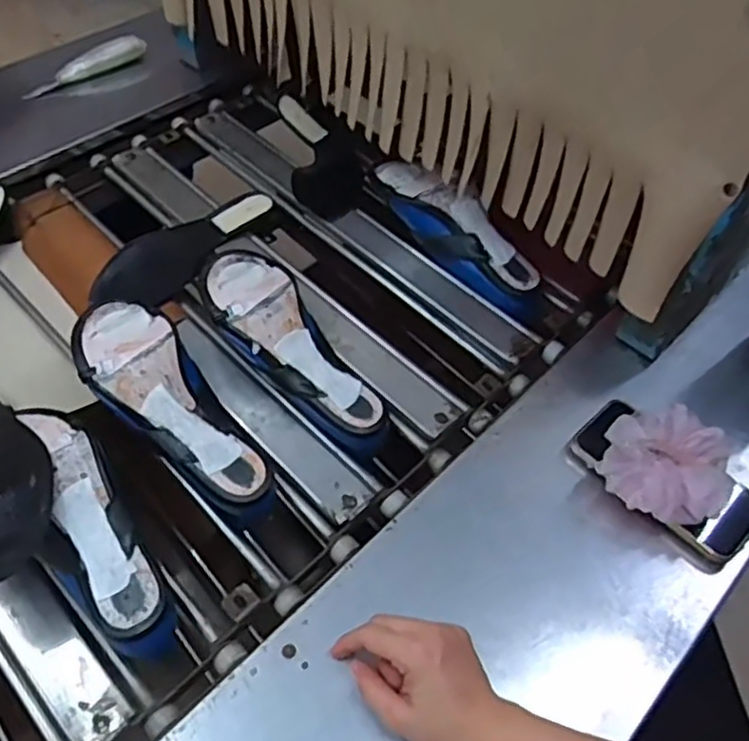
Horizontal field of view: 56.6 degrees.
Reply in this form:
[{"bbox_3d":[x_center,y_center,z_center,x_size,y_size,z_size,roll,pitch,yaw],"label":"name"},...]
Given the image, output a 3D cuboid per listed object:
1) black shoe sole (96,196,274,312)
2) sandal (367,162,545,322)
[{"bbox_3d":[-0.223,-0.149,0.817,0.084,0.014,0.239,38,58,24],"label":"black shoe sole"},{"bbox_3d":[0.106,-0.168,0.825,0.265,0.067,0.077,45,63,10],"label":"sandal"}]

